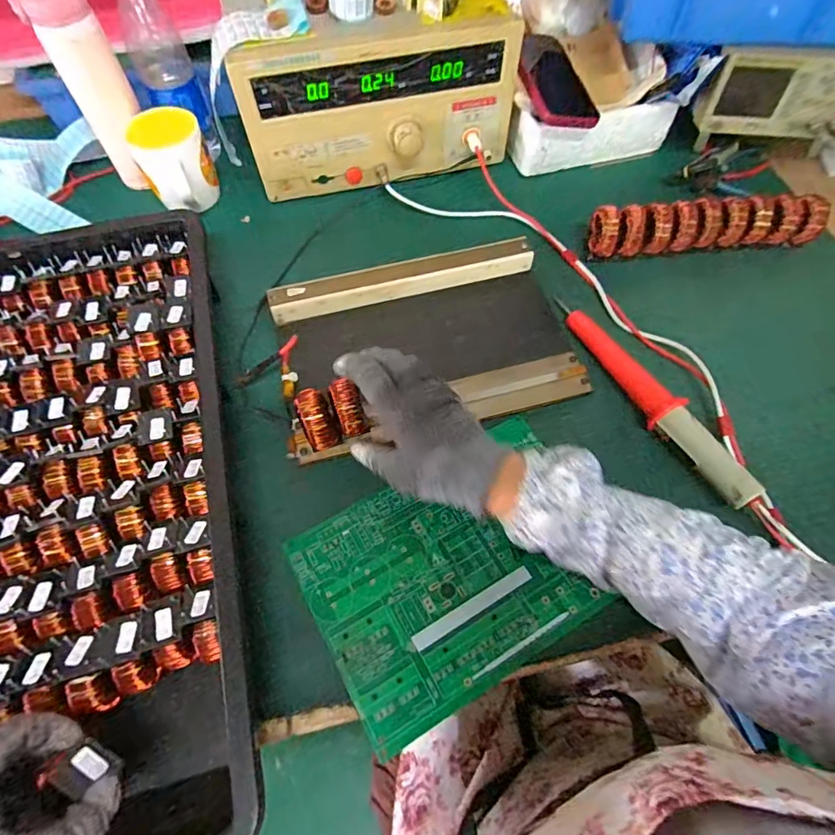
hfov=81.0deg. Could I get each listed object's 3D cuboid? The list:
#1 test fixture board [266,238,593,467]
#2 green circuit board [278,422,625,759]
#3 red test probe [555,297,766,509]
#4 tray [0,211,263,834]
[{"bbox_3d":[0.007,-0.081,0.520,0.307,0.038,0.208,-13,63,-6],"label":"test fixture board"},{"bbox_3d":[0.034,0.129,0.427,0.246,0.007,0.183,-27,66,-13],"label":"green circuit board"},{"bbox_3d":[0.233,-0.027,0.495,0.036,0.028,0.266,-29,66,-14],"label":"red test probe"},{"bbox_3d":[-0.344,0.063,0.402,0.387,0.047,0.571,-16,64,-8],"label":"tray"}]

